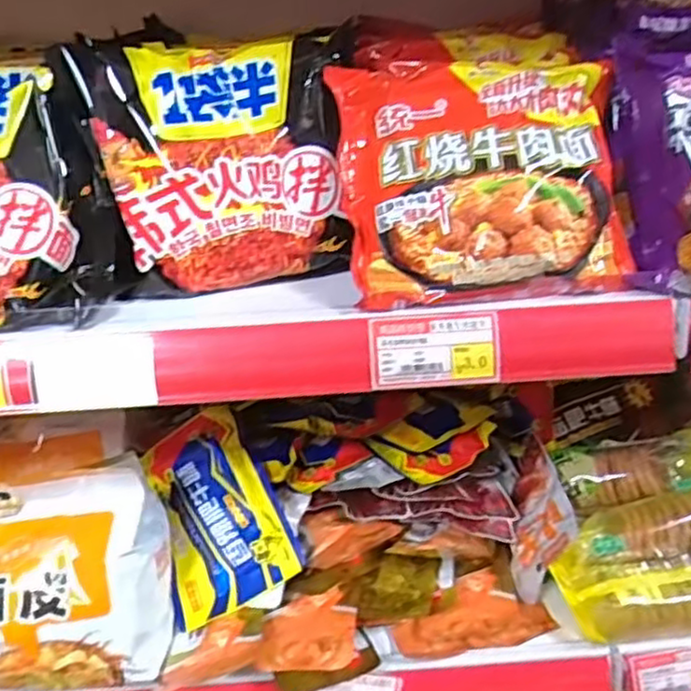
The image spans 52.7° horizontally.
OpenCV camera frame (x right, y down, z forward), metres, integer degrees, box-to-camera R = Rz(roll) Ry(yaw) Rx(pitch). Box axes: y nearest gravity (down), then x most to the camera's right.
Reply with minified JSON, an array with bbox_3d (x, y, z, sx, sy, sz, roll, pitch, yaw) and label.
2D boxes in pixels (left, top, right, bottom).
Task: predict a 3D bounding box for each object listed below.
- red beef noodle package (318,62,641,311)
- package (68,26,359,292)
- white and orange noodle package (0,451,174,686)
[{"bbox_3d":[0.080,-0.109,0.414,0.159,0.163,0.040,-9,-8,3],"label":"red beef noodle package"},{"bbox_3d":[-0.074,-0.110,0.431,0.144,0.145,0.045,-11,12,-9],"label":"package"},{"bbox_3d":[-0.256,0.175,0.510,0.236,0.123,0.096,-4,26,-3],"label":"white and orange noodle package"}]

